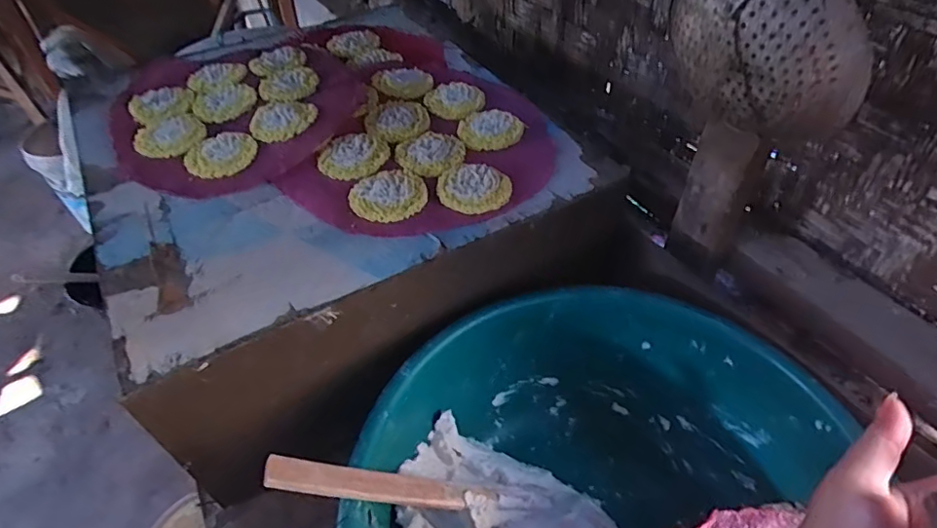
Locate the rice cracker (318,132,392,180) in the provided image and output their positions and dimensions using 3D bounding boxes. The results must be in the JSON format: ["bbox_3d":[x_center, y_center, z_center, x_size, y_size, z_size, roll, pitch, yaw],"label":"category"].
[{"bbox_3d":[-0.132,-0.126,0.629,0.072,0.008,0.083,15,49,16],"label":"rice cracker"}]

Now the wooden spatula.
[{"bbox_3d":[-0.064,0.185,0.451,0.205,0.012,0.025,20,39,-27],"label":"wooden spatula"}]

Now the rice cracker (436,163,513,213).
[{"bbox_3d":[0.006,-0.083,0.583,0.076,0.010,0.074,-1,46,1],"label":"rice cracker"}]

